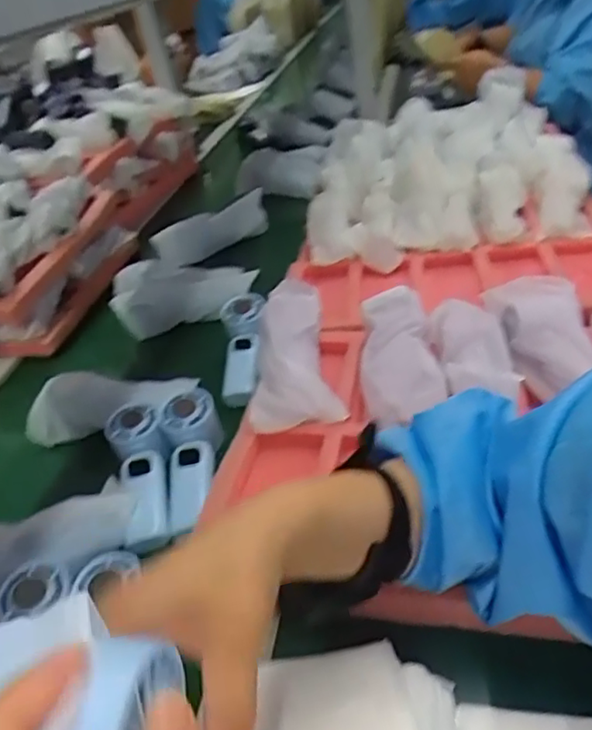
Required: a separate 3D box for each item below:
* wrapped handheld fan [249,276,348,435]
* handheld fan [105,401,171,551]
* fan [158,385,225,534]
[{"bbox_3d":[0.002,-0.010,0.638,0.093,0.038,0.182,-4,54,3],"label":"wrapped handheld fan"},{"bbox_3d":[-0.148,0.097,0.573,0.054,0.034,0.157,-13,48,-11],"label":"handheld fan"},{"bbox_3d":[-0.101,0.098,0.586,0.067,0.048,0.160,-1,53,-6],"label":"fan"}]

